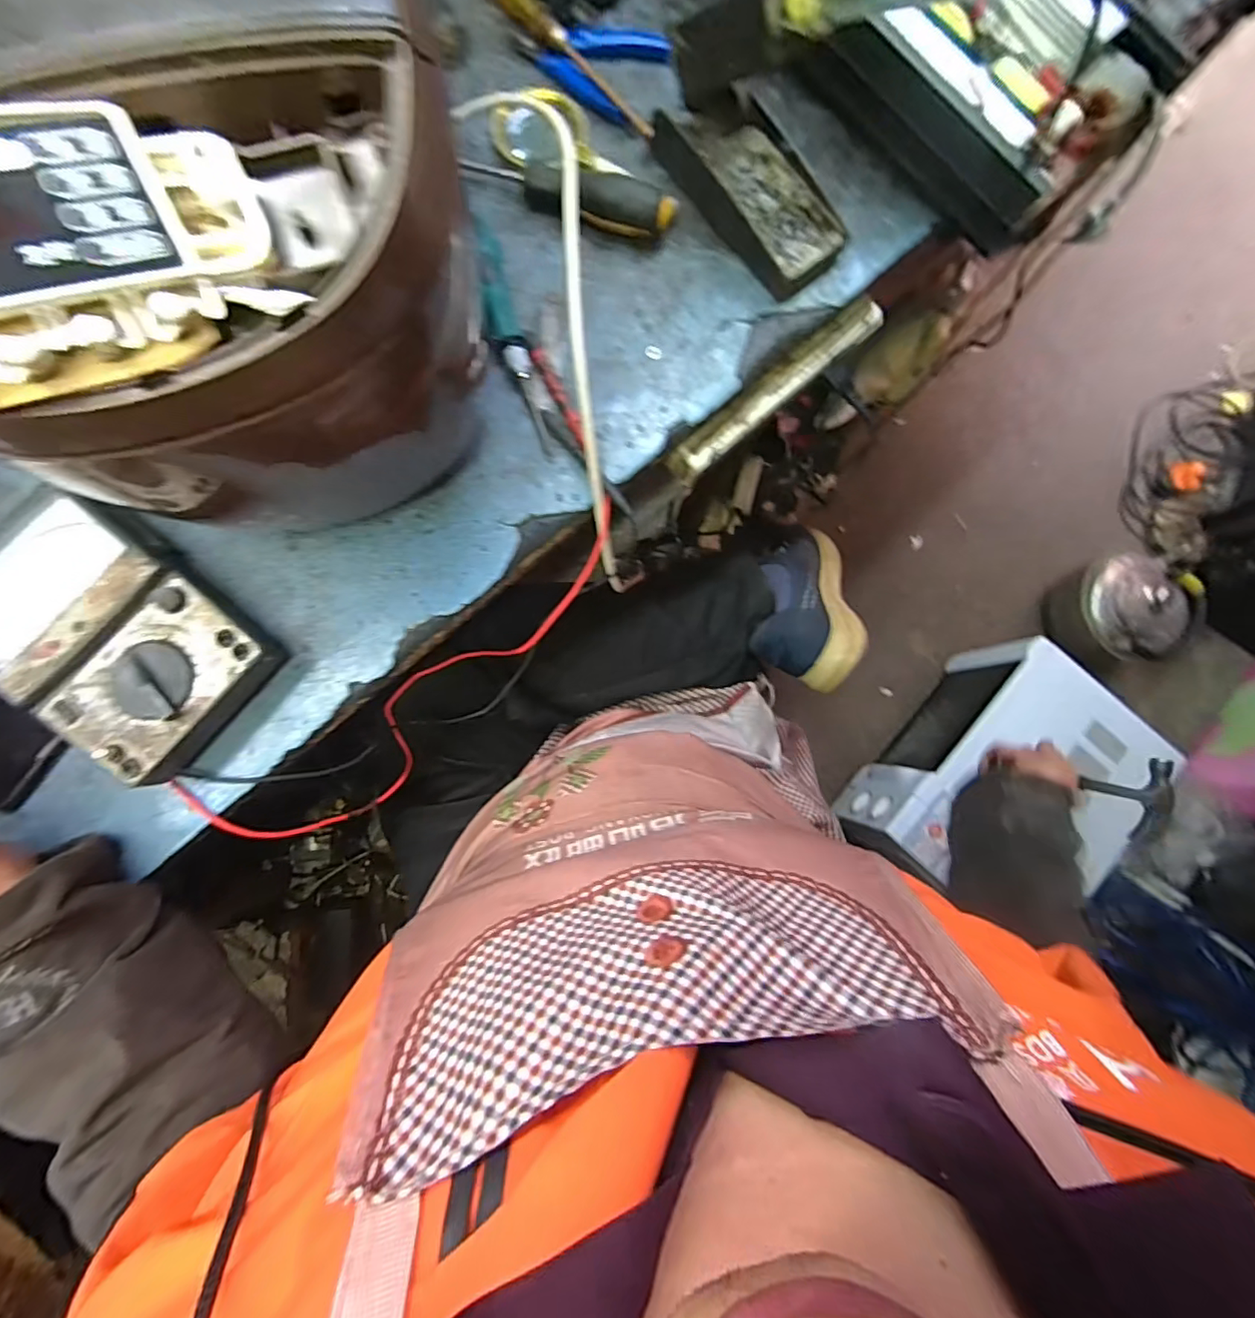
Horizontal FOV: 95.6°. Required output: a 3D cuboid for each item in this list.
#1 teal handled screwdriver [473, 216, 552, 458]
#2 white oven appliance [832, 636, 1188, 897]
[{"bbox_3d":[-0.085,-0.229,0.410,0.022,0.023,0.160,-19,95,-6],"label":"teal handled screwdriver"},{"bbox_3d":[0.702,0.250,1.085,0.340,0.288,0.452,42,82,1],"label":"white oven appliance"}]

